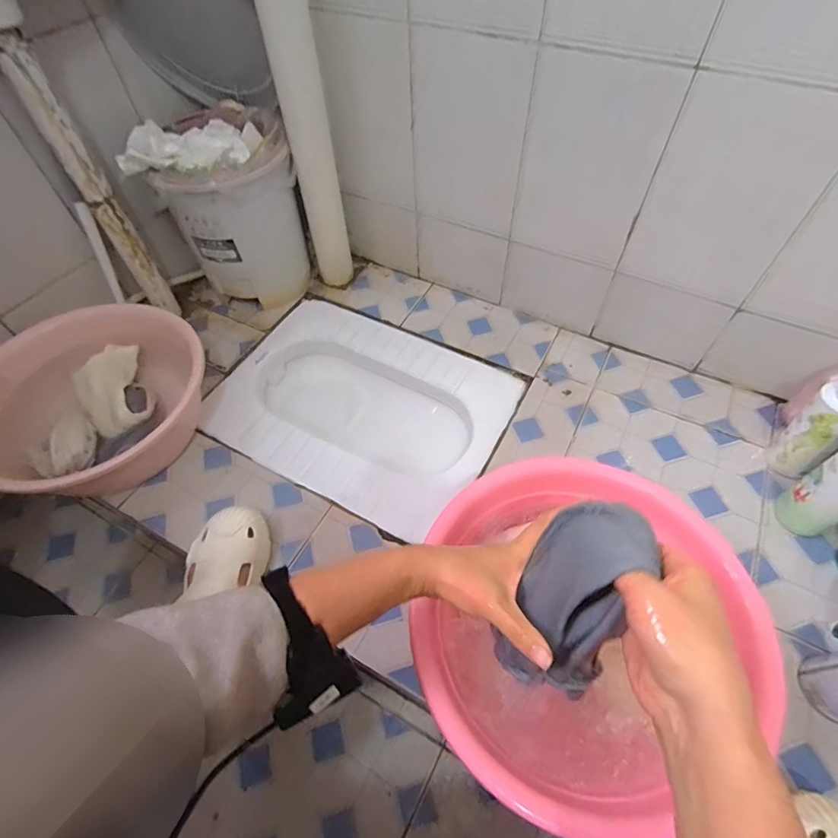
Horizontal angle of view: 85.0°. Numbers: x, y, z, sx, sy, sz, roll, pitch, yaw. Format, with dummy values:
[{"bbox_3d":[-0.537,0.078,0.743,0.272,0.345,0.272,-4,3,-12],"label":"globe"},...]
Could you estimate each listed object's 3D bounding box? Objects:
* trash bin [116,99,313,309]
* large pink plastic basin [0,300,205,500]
[{"bbox_3d":[-0.358,-0.399,0.902,0.255,0.299,0.258,-13,56,-7],"label":"trash bin"},{"bbox_3d":[-0.498,-0.020,0.741,0.322,0.177,0.331,-1,56,1],"label":"large pink plastic basin"}]

